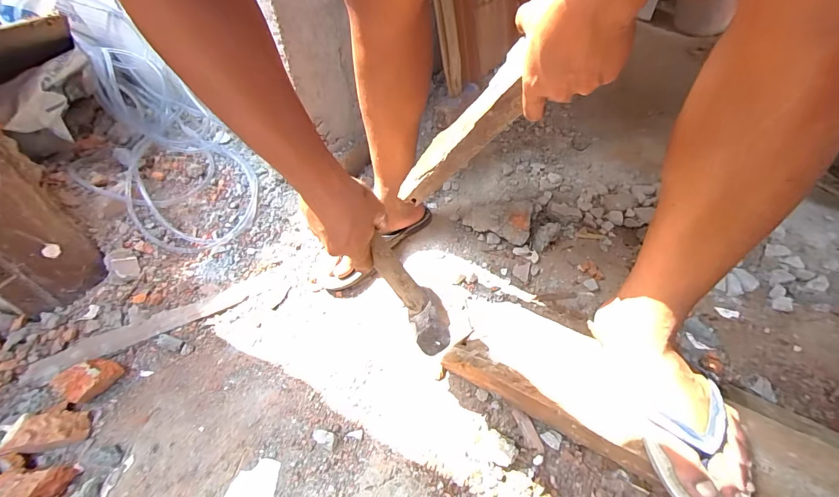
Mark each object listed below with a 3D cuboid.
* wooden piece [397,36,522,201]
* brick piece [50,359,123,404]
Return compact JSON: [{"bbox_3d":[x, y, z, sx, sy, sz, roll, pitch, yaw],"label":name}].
[{"bbox_3d":[0.045,-0.132,0.499,0.051,0.277,0.039,43,55,-7],"label":"wooden piece"},{"bbox_3d":[-0.477,0.184,0.551,0.044,0.045,0.064,19,51,18],"label":"brick piece"}]

